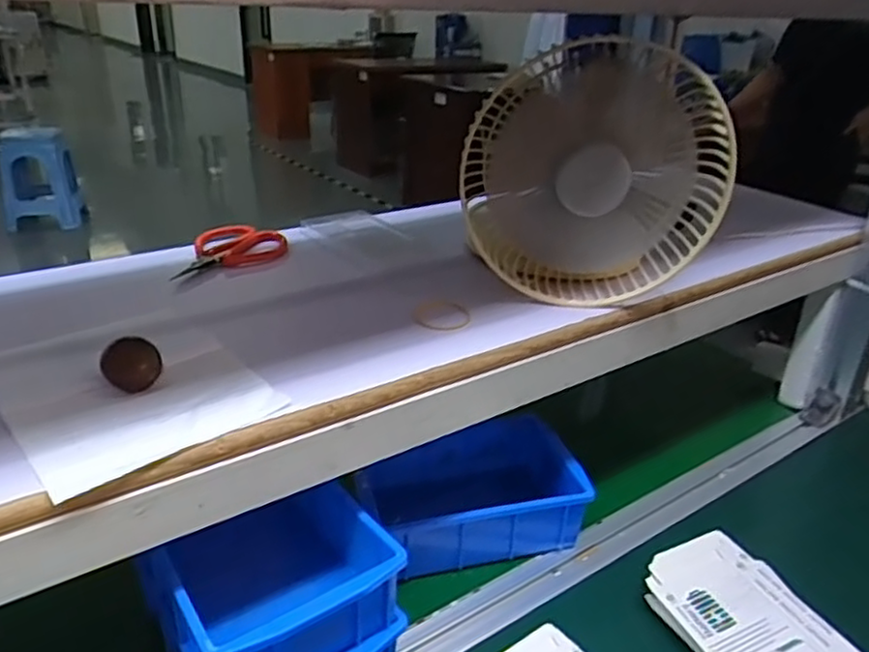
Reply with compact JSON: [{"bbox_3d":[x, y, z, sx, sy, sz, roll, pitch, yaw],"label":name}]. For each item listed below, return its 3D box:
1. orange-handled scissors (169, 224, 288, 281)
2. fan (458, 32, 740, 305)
[{"bbox_3d":[-0.195,-0.069,0.627,0.075,0.014,0.117,23,33,36],"label":"orange-handled scissors"},{"bbox_3d":[0.122,-0.117,0.548,0.199,0.183,0.079,5,26,4],"label":"fan"}]

